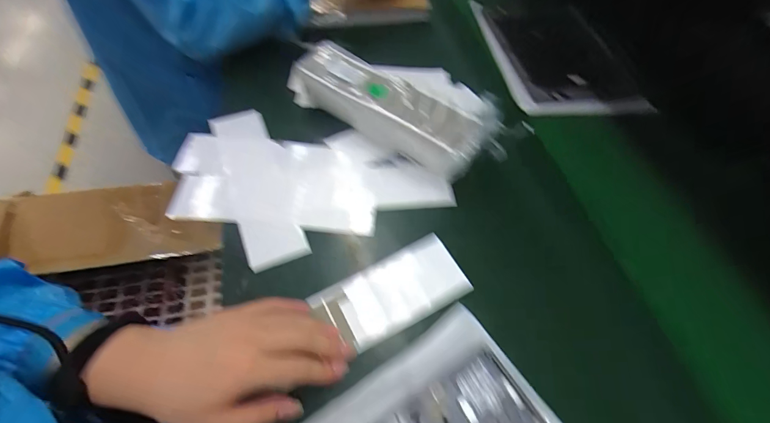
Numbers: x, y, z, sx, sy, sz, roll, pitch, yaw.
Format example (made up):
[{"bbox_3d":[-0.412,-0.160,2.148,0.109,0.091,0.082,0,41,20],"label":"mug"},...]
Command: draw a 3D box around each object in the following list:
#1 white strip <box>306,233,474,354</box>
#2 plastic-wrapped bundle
[{"bbox_3d":[0.006,0.077,0.336,0.137,0.006,0.069,-22,62,-13],"label":"white strip"},{"bbox_3d":[0.002,-0.129,0.432,0.253,0.066,0.088,33,62,16],"label":"plastic-wrapped bundle"}]

